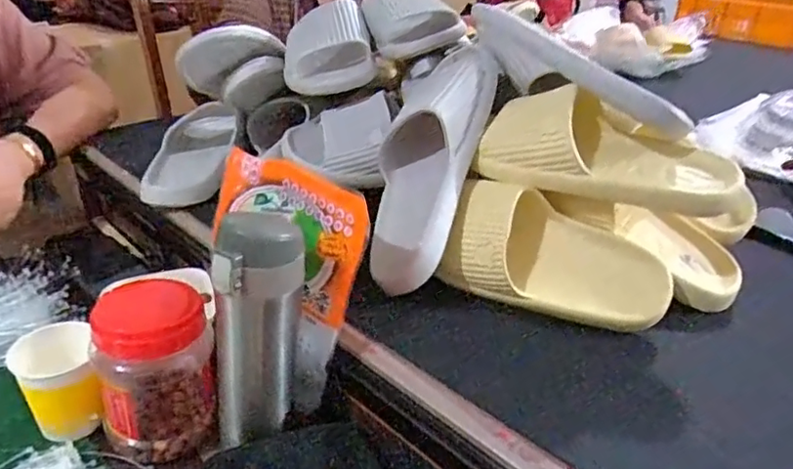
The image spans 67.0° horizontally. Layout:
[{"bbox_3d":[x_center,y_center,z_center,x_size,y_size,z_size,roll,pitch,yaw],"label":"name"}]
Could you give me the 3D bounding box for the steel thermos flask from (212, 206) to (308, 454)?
[{"bbox_3d":[-0.106,0.072,0.473,0.066,0.200,0.055,-1,29,-8],"label":"steel thermos flask"}]

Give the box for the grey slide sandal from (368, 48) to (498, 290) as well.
[{"bbox_3d":[0.024,-0.074,0.566,0.093,0.252,0.083,15,-9,20],"label":"grey slide sandal"}]

